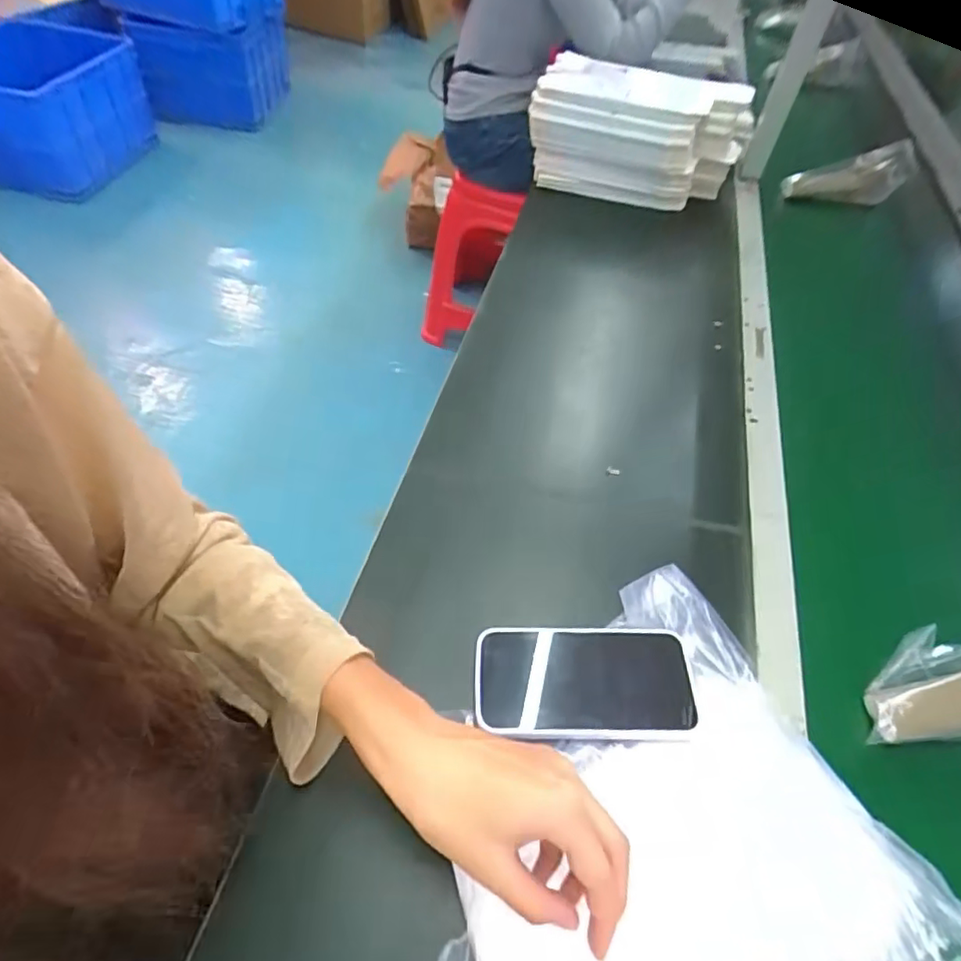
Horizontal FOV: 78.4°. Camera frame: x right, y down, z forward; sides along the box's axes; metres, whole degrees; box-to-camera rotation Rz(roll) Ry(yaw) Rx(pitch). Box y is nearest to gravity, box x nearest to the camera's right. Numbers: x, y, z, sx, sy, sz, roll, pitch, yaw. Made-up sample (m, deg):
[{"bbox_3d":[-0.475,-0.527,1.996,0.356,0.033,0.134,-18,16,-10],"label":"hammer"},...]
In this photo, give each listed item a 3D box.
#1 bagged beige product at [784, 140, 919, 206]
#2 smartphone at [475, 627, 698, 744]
[{"bbox_3d":[0.546,-0.450,0.883,0.181,0.078,0.023,-5,51,7],"label":"bagged beige product"},{"bbox_3d":[0.073,0.140,0.411,0.149,0.018,0.078,2,51,-5],"label":"smartphone"}]

